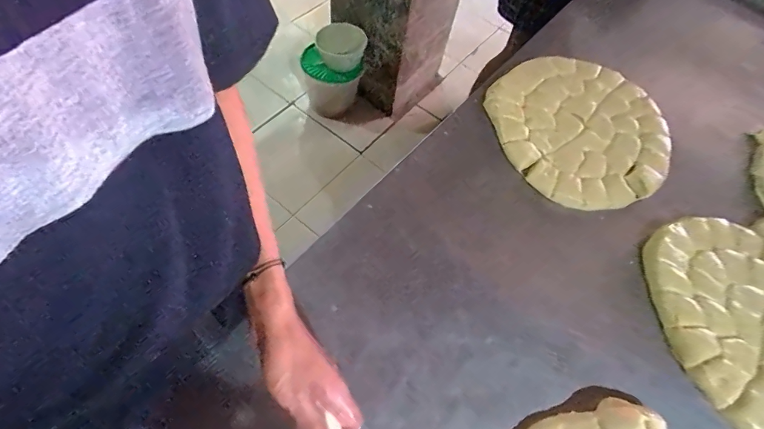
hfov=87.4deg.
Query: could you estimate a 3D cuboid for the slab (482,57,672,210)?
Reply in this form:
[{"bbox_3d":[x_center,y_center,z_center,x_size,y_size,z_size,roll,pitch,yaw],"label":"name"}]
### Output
[{"bbox_3d":[0.359,-0.161,0.718,0.312,0.034,0.307,4,63,-8],"label":"slab"}]

